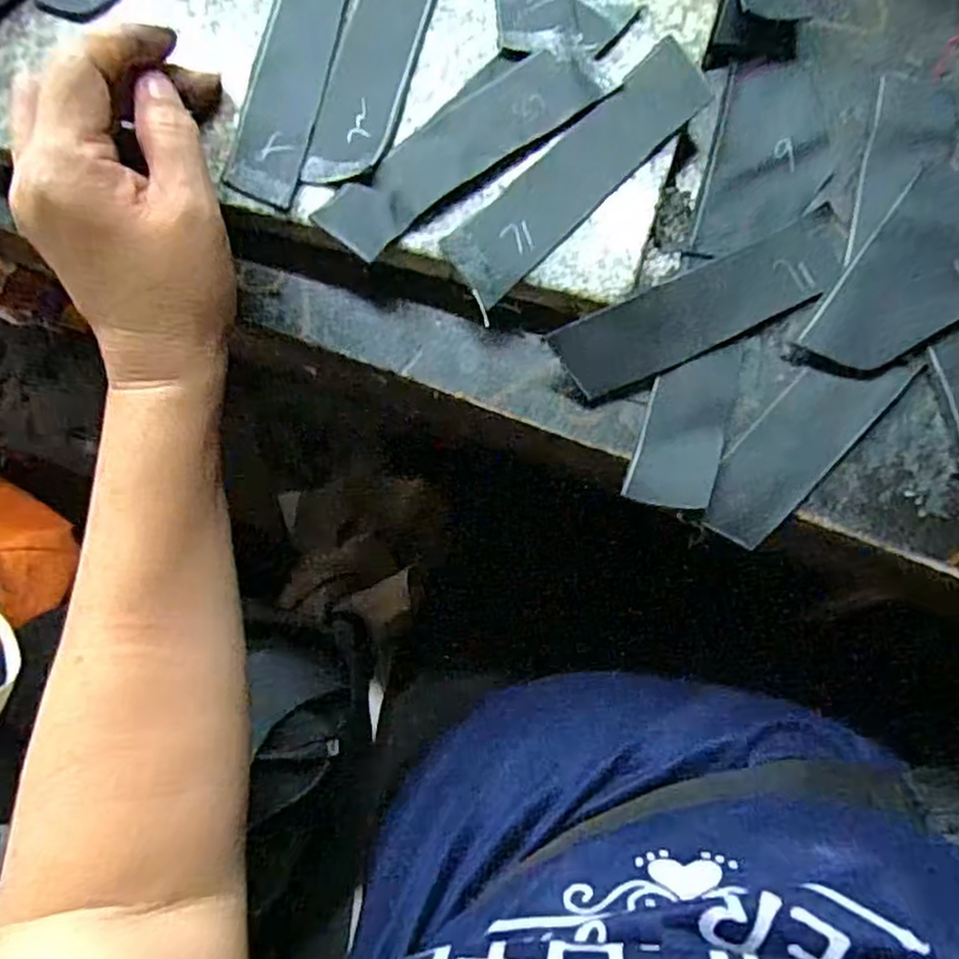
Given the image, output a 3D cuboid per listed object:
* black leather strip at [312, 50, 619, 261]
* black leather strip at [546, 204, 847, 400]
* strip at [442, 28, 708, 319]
[{"bbox_3d":[-0.008,-0.126,0.272,0.114,0.005,0.032,-35,79,0],"label":"black leather strip"},{"bbox_3d":[0.085,-0.065,0.267,0.114,0.006,0.029,-25,88,-3],"label":"black leather strip"},{"bbox_3d":[0.036,-0.115,0.269,0.032,0.004,0.120,44,88,11],"label":"strip"}]

